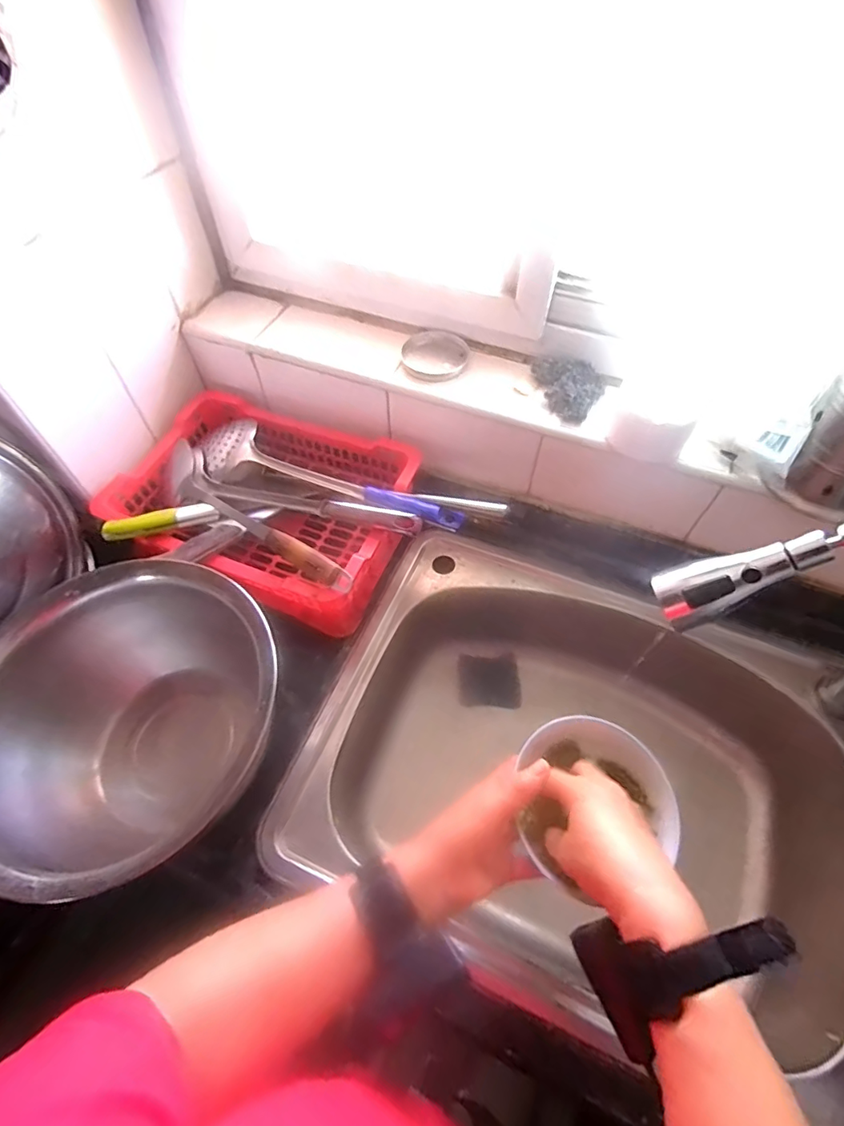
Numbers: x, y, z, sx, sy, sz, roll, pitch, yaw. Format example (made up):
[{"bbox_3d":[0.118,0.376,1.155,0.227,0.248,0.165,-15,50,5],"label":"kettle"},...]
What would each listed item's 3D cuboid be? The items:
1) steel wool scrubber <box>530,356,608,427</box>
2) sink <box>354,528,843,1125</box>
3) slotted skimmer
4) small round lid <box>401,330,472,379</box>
[{"bbox_3d":[0.161,-0.201,0.598,0.099,0.042,0.047,32,62,19],"label":"steel wool scrubber"},{"bbox_3d":[0.207,0.239,0.639,0.568,0.205,0.421,18,59,11],"label":"sink"},{"bbox_3d":[-0.121,-0.095,0.641,0.353,0.040,0.091,22,60,14],"label":"slotted skimmer"},{"bbox_3d":[0.018,-0.265,0.649,0.084,0.013,0.071,17,59,11],"label":"small round lid"}]

